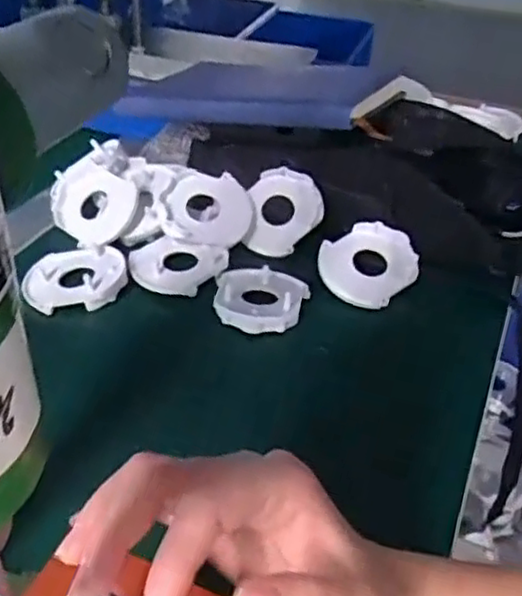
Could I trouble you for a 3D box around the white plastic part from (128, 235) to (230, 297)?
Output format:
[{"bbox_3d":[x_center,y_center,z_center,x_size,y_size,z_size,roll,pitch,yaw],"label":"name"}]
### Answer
[{"bbox_3d":[-0.061,-0.023,0.491,0.069,0.015,0.052,7,38,5],"label":"white plastic part"}]

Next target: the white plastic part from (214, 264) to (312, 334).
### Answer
[{"bbox_3d":[0.001,-0.004,0.474,0.062,0.015,0.071,1,38,-3],"label":"white plastic part"}]

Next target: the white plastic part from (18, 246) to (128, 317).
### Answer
[{"bbox_3d":[-0.129,-0.013,0.476,0.070,0.015,0.054,-4,38,-9],"label":"white plastic part"}]

